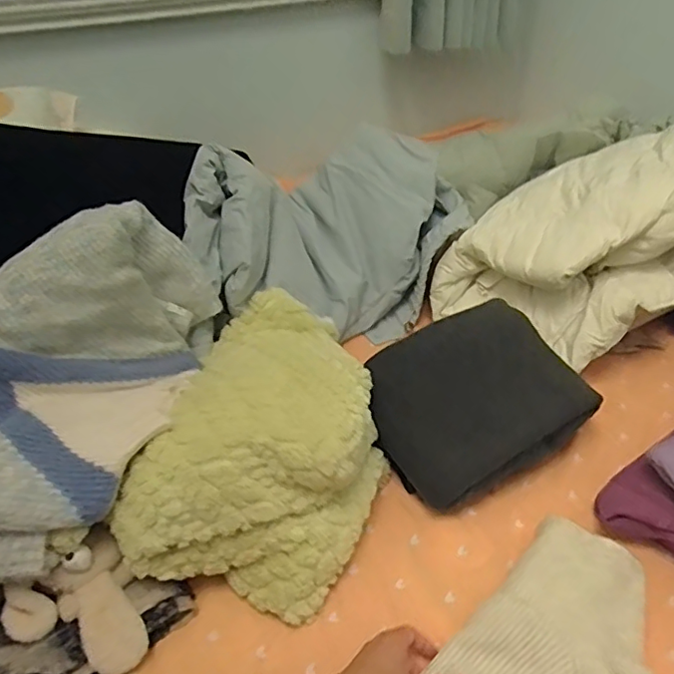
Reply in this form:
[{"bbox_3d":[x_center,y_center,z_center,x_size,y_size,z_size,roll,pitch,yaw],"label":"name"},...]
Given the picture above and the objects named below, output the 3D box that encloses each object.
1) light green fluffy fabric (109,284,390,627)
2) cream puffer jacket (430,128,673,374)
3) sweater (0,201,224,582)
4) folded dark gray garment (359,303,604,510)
[{"bbox_3d":[-0.066,0.103,0.656,0.225,0.156,0.357,5,39,9],"label":"light green fluffy fabric"},{"bbox_3d":[0.396,-0.161,0.814,0.454,0.224,0.273,-17,41,-17],"label":"cream puffer jacket"},{"bbox_3d":[-0.313,0.026,0.596,0.267,0.175,0.401,5,39,9],"label":"sweater"},{"bbox_3d":[0.154,0.082,0.676,0.210,0.126,0.182,-23,43,-24],"label":"folded dark gray garment"}]

